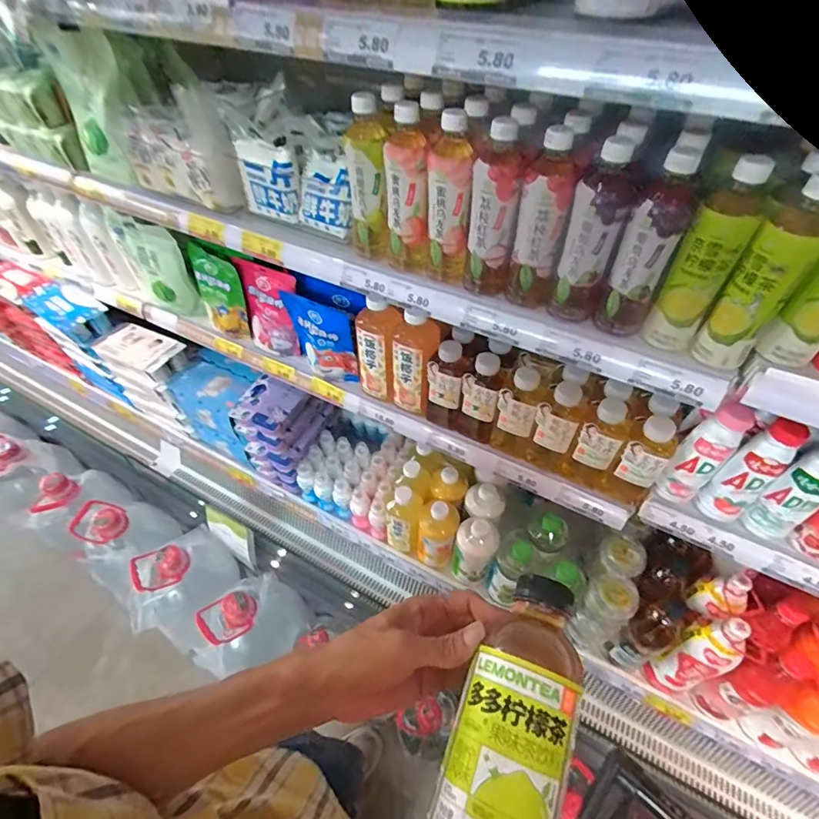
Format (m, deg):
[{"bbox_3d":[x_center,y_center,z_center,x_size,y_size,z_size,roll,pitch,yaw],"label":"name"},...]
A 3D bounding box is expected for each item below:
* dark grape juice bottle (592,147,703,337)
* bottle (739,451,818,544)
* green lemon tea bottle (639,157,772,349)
[{"bbox_3d":[0.269,-0.180,0.511,0.056,0.201,0.052,21,52,18],"label":"dark grape juice bottle"},{"bbox_3d":[0.538,0.116,0.615,0.049,0.183,0.057,-24,53,-19],"label":"bottle"},{"bbox_3d":[0.328,-0.165,0.494,0.055,0.203,0.066,29,55,23],"label":"green lemon tea bottle"}]

